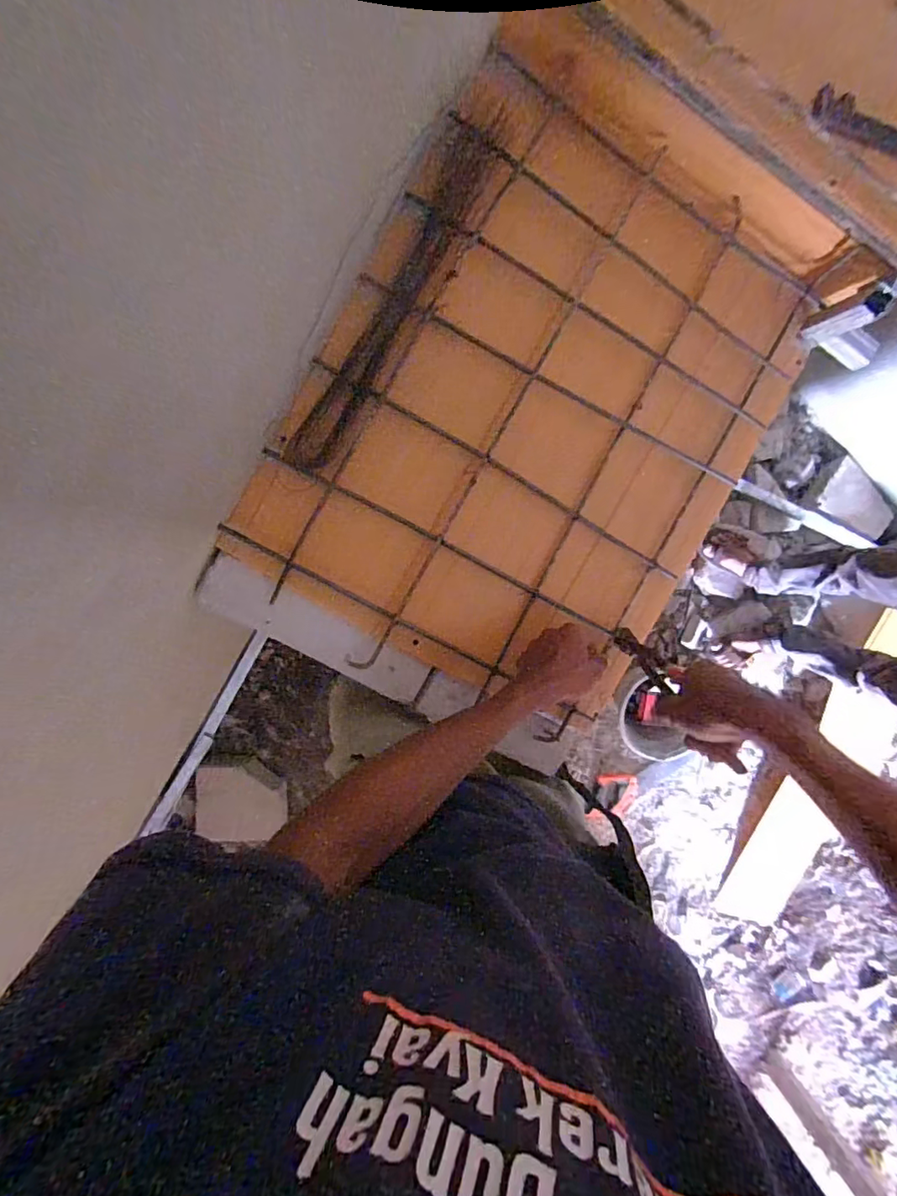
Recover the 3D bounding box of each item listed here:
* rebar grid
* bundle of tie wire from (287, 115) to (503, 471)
[{"bbox_3d":[0.114,-0.222,0.657,0.493,0.043,0.699,31,93,-9],"label":"rebar grid"},{"bbox_3d":[-0.062,-0.334,0.597,0.050,0.012,0.415,28,93,-9],"label":"bundle of tie wire"}]

